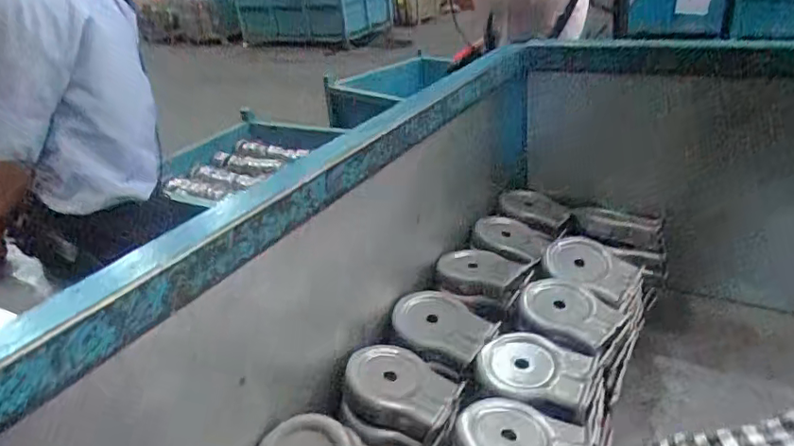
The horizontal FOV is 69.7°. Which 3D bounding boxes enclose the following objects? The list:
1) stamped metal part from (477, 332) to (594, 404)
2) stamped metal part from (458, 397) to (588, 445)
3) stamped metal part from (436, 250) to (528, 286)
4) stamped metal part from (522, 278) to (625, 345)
[{"bbox_3d":[0.149,0.154,0.625,0.112,0.010,0.085,12,34,29],"label":"stamped metal part"},{"bbox_3d":[0.120,0.201,0.545,0.116,0.012,0.087,3,30,16],"label":"stamped metal part"},{"bbox_3d":[0.120,0.061,0.802,0.118,0.017,0.081,2,30,14],"label":"stamped metal part"},{"bbox_3d":[0.214,0.103,0.712,0.113,0.022,0.099,15,36,33],"label":"stamped metal part"}]

